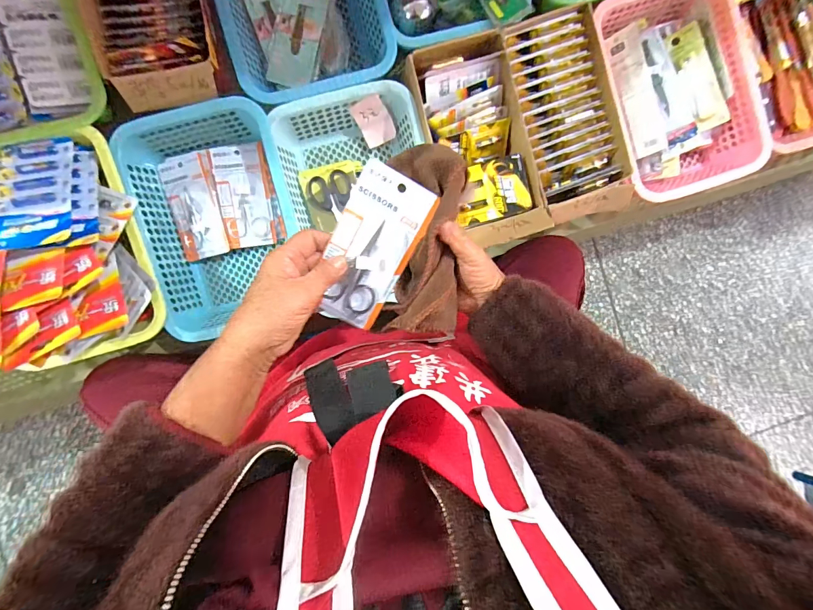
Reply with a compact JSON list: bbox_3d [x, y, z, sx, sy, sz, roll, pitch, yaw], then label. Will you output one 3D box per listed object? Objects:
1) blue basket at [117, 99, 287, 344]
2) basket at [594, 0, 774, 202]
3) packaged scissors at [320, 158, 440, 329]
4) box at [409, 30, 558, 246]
[{"bbox_3d":[-0.273,-0.122,0.575,0.210,0.099,0.306,-15,91,-5],"label":"blue basket"},{"bbox_3d":[0.416,-0.329,0.617,0.221,0.091,0.310,-16,91,-5],"label":"basket"},{"bbox_3d":[-0.033,-0.051,0.368,0.075,0.006,0.150,22,108,-5],"label":"packaged scissors"},{"bbox_3d":[0.108,-0.230,0.570,0.149,0.078,0.287,-20,91,-5],"label":"box"}]

